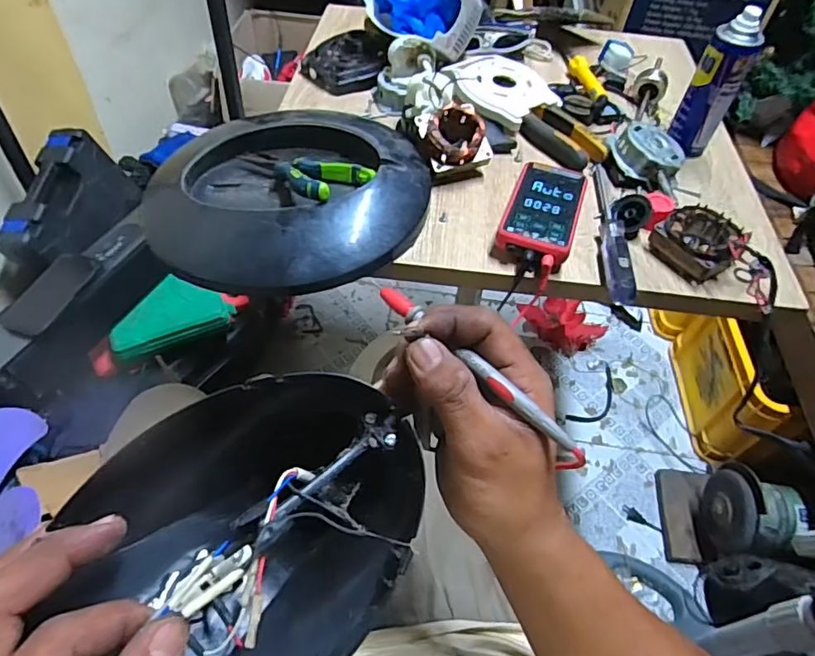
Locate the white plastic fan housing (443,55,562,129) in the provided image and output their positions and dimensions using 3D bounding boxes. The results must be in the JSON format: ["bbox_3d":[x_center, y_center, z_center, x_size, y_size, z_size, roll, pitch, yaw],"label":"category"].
[{"bbox_3d":[0.125,-0.325,0.729,0.116,0.019,0.141,-28,59,-24],"label":"white plastic fan housing"}]

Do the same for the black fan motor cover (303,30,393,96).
[{"bbox_3d":[-0.087,-0.373,0.758,0.118,0.048,0.099,-3,52,-7],"label":"black fan motor cover"}]

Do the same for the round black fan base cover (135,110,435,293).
[{"bbox_3d":[-0.131,-0.150,0.590,0.298,0.062,0.268,21,53,12],"label":"round black fan base cover"}]

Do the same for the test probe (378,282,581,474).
[{"bbox_3d":[0.032,0.019,0.292,0.011,0.014,0.135,-35,62,-28],"label":"test probe"}]

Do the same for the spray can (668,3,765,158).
[{"bbox_3d":[0.356,-0.277,0.637,0.049,0.164,0.045,26,54,15],"label":"spray can"}]

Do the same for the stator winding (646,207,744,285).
[{"bbox_3d":[0.300,-0.092,0.567,0.079,0.037,0.076,34,56,20],"label":"stator winding"}]

